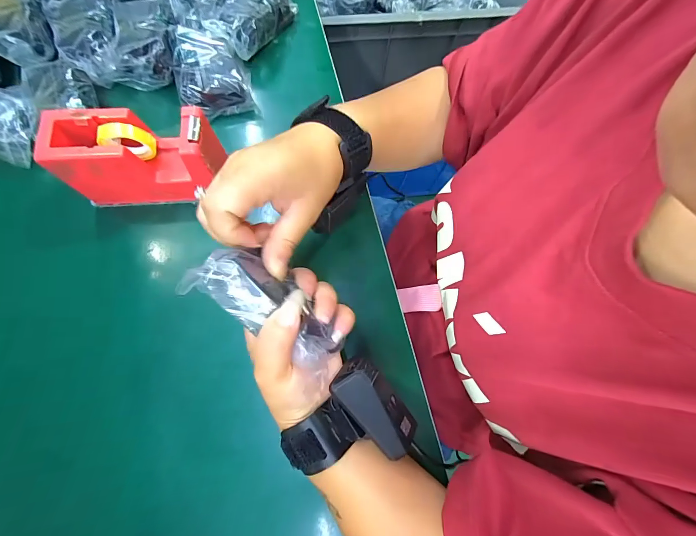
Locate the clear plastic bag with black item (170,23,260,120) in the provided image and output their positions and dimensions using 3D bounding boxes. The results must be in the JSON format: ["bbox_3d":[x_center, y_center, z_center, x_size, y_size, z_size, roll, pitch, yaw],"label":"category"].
[{"bbox_3d":[-0.149,-0.217,0.348,0.073,0.037,0.089,-16,76,-5],"label":"clear plastic bag with black item"}]

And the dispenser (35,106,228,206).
[{"bbox_3d":[-0.179,-0.100,0.289,0.138,0.074,0.054,-4,75,-2],"label":"dispenser"}]

